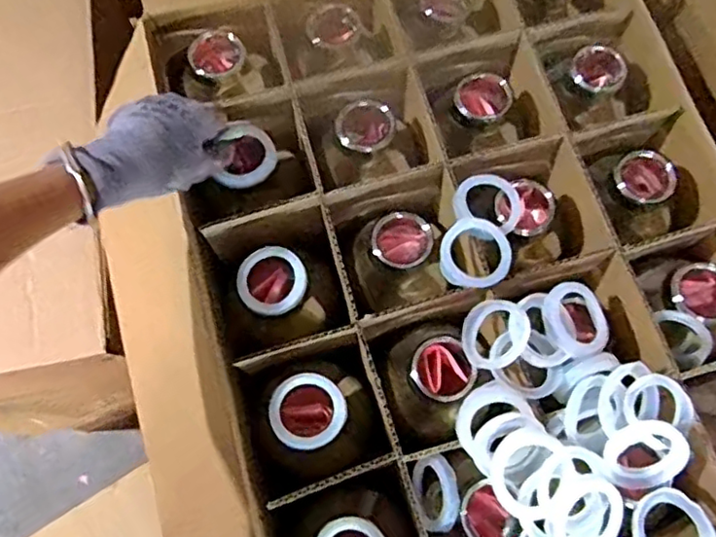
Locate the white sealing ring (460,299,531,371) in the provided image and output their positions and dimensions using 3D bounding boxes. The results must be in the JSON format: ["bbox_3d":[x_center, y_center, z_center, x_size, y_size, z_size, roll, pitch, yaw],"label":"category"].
[{"bbox_3d":[0.107,0.050,0.483,0.059,0.007,0.057,-27,46,32],"label":"white sealing ring"}]

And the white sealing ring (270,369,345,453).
[{"bbox_3d":[-0.039,0.111,0.481,0.058,0.005,0.057,0,72,0],"label":"white sealing ring"}]

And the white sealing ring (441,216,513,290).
[{"bbox_3d":[0.095,-0.012,0.506,0.054,0.008,0.057,1,92,14],"label":"white sealing ring"}]

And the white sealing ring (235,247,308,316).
[{"bbox_3d":[-0.072,0.011,0.518,0.057,0.010,0.057,0,72,0],"label":"white sealing ring"}]

